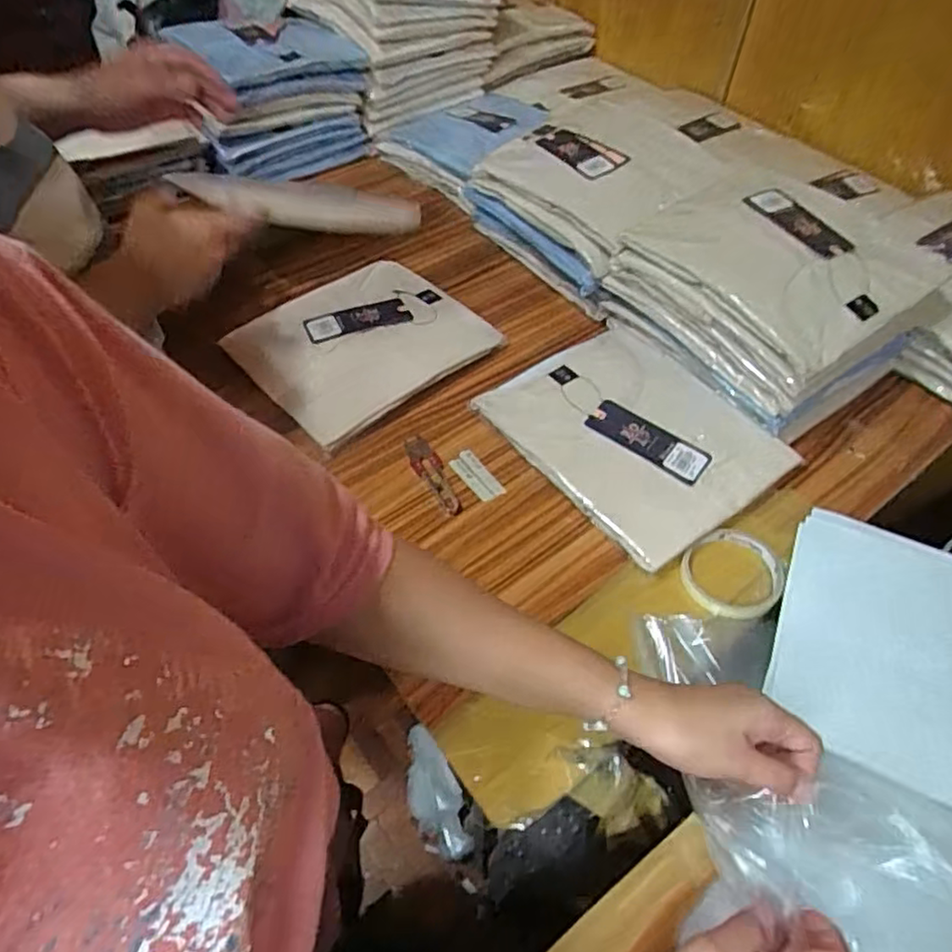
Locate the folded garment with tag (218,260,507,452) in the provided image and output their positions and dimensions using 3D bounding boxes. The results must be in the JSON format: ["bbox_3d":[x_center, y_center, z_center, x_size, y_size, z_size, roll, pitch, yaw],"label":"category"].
[{"bbox_3d":[-0.126,-0.154,0.729,0.207,0.032,0.246,38,61,26],"label":"folded garment with tag"}]

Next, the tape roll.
[{"bbox_3d":[0.223,0.082,0.549,0.094,0.012,0.076,-31,58,-22],"label":"tape roll"}]

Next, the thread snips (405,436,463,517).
[{"bbox_3d":[-0.044,-0.004,0.628,0.027,0.005,0.109,-20,54,-15],"label":"thread snips"}]

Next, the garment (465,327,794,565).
[{"bbox_3d":[0.156,-0.047,0.646,0.210,0.027,0.255,-30,57,-22],"label":"garment"}]

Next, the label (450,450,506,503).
[{"bbox_3d":[0.001,0.000,0.629,0.026,0.004,0.064,-30,57,-22],"label":"label"}]

